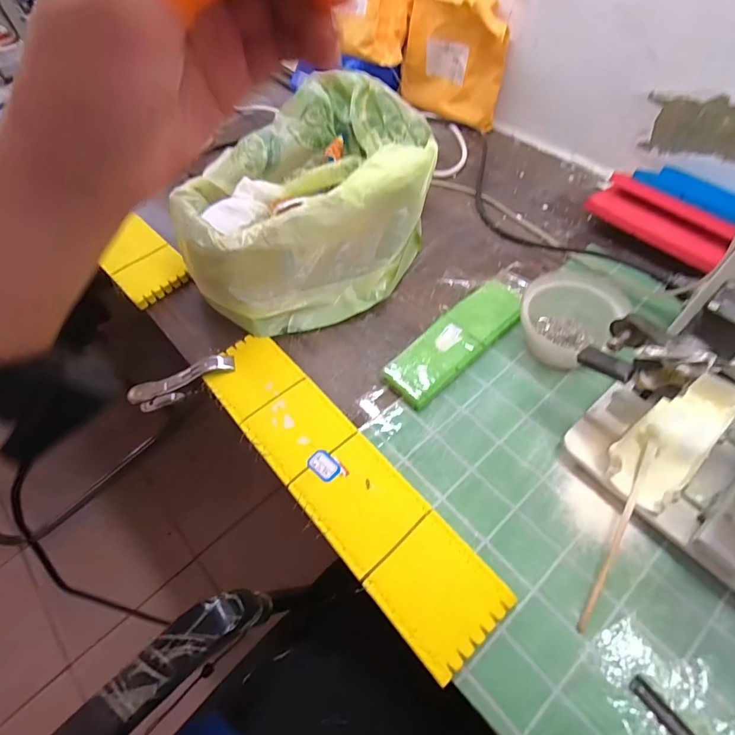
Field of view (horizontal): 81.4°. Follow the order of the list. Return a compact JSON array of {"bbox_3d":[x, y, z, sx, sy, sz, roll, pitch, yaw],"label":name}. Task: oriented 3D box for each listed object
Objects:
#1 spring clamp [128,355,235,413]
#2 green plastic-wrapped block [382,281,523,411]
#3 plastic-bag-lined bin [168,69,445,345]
[{"bbox_3d":[-0.196,0.017,0.457,0.120,0.043,0.022,-25,57,10],"label":"spring clamp"},{"bbox_3d":[0.095,-0.030,0.453,0.178,0.014,0.058,-39,63,-19],"label":"green plastic-wrapped block"},{"bbox_3d":[-0.062,-0.185,0.491,0.223,0.119,0.302,23,62,18],"label":"plastic-bag-lined bin"}]

